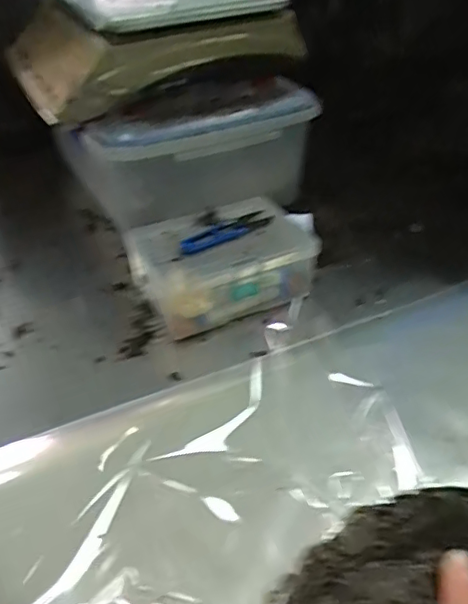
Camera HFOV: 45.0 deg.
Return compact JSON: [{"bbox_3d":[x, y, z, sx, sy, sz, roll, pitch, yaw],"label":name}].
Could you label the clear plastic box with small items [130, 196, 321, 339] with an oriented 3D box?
[{"bbox_3d":[-0.013,-0.042,0.617,0.186,0.083,0.111,-13,39,-12],"label":"clear plastic box with small items"}]

